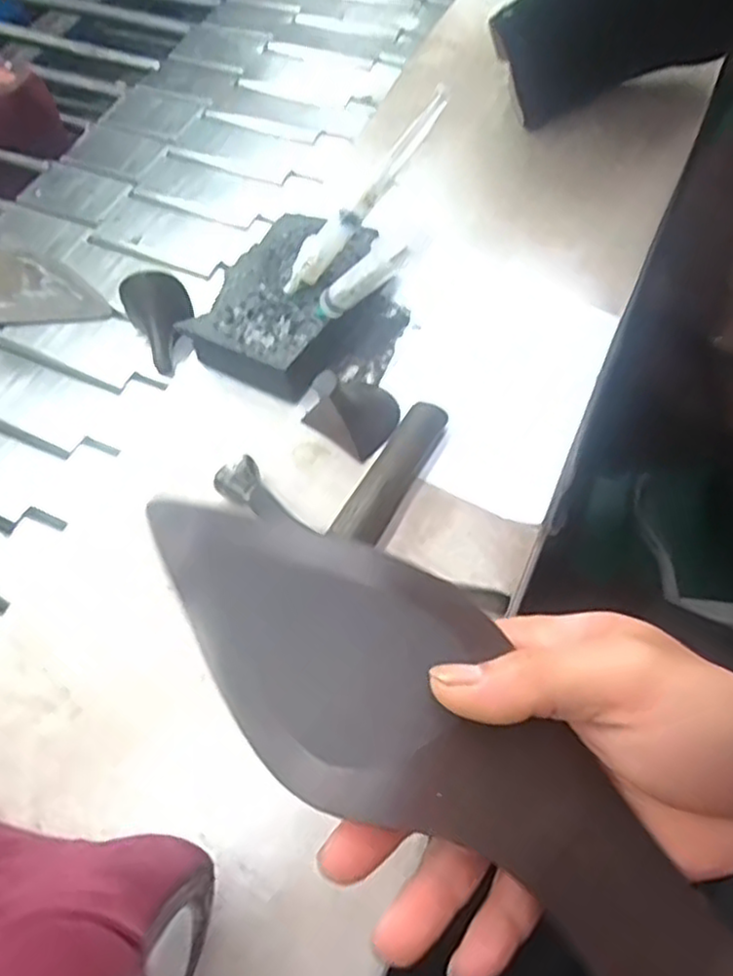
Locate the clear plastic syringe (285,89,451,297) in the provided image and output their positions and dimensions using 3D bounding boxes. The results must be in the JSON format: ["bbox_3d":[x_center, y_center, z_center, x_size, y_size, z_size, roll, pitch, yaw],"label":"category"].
[{"bbox_3d":[-0.001,-0.179,0.440,0.019,0.013,0.144,43,97,25],"label":"clear plastic syringe"}]

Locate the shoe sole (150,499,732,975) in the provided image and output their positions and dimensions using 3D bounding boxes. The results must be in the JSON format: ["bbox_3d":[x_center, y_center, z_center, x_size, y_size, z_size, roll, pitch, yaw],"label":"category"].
[{"bbox_3d":[0.026,0.084,0.239,0.241,0.015,0.079,39,68,8],"label":"shoe sole"}]

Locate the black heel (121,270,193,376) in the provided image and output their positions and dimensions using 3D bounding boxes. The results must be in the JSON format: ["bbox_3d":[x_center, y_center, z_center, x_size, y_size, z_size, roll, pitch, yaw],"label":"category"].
[{"bbox_3d":[-0.153,-0.130,0.544,0.045,0.045,0.057,-29,61,-13],"label":"black heel"}]

